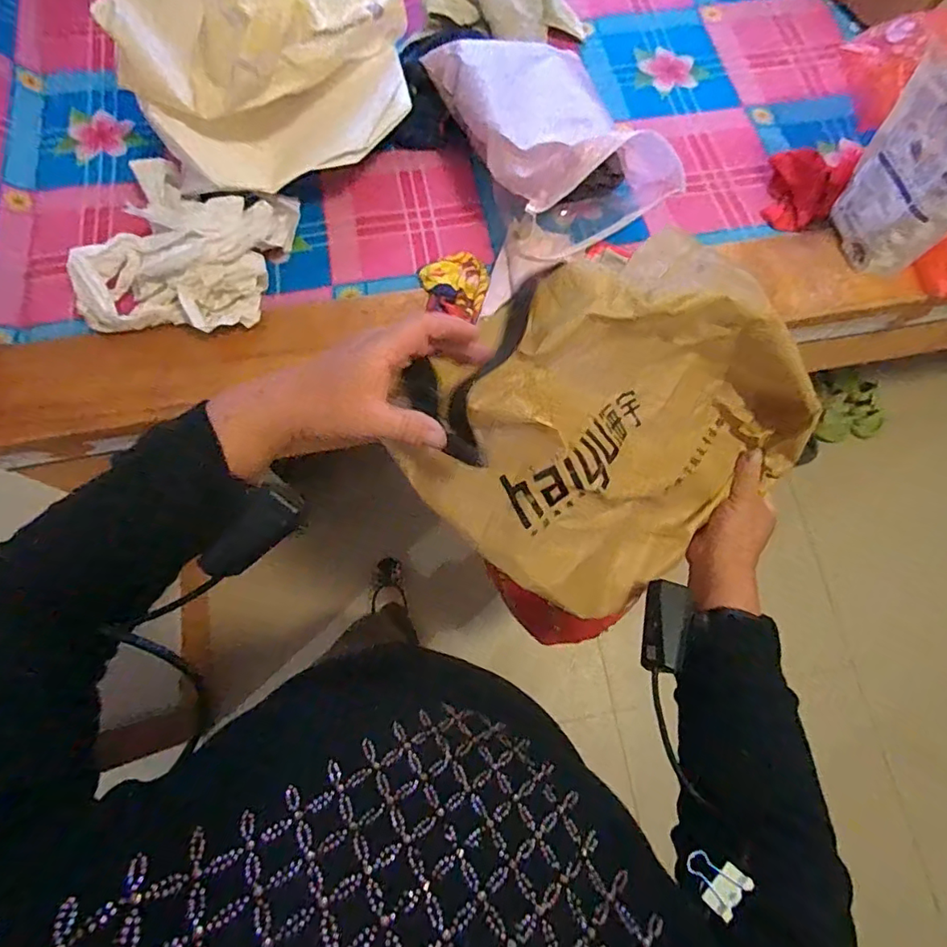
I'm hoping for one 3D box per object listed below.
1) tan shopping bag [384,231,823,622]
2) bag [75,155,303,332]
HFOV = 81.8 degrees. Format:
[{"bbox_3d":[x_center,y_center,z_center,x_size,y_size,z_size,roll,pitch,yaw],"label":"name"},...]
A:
[{"bbox_3d":[0.113,-0.030,0.430,0.279,0.157,0.214,-37,78,-12],"label":"tan shopping bag"},{"bbox_3d":[-0.366,-0.294,0.716,0.222,0.089,0.256,7,73,0],"label":"bag"}]

